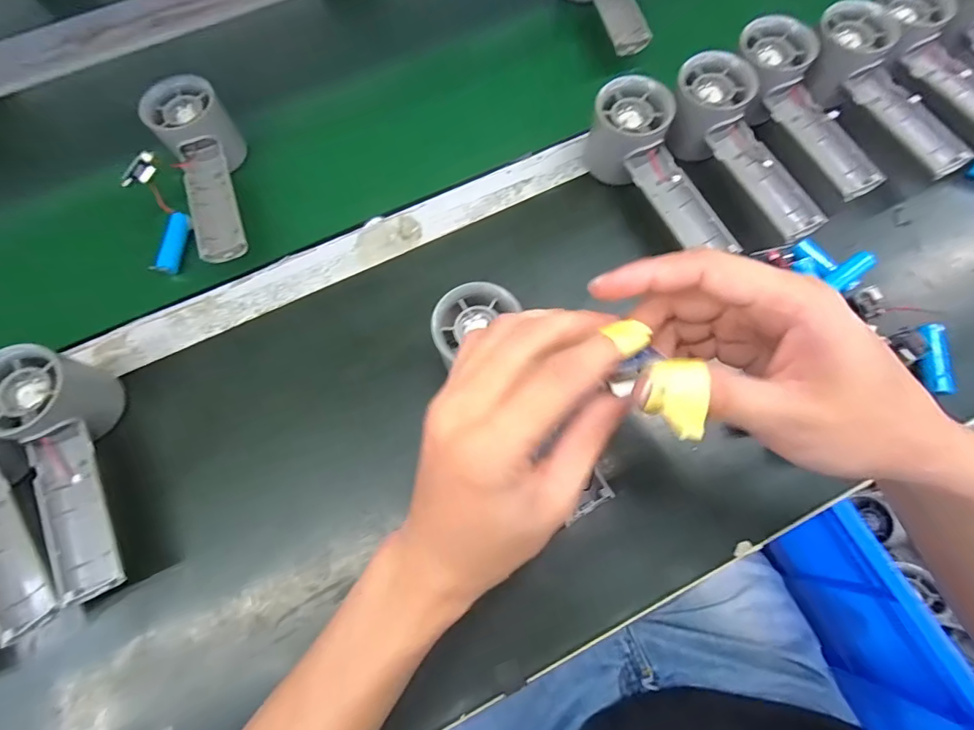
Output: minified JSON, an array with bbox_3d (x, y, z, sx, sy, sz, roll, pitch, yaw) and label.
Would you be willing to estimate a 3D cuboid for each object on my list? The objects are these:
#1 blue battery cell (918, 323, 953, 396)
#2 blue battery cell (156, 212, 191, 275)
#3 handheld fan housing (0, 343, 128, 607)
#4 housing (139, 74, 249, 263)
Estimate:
[{"bbox_3d":[0.312,-0.005,0.310,0.013,0.011,0.051,9,72,4],"label":"blue battery cell"},{"bbox_3d":[-0.258,-0.100,0.361,0.013,0.013,0.052,6,72,3],"label":"blue battery cell"},{"bbox_3d":[-0.263,0.066,0.276,0.053,0.056,0.155,-23,73,-7],"label":"handheld fan housing"},{"bbox_3d":[-0.222,-0.154,0.358,0.055,0.057,0.151,-25,73,-7],"label":"housing"}]

